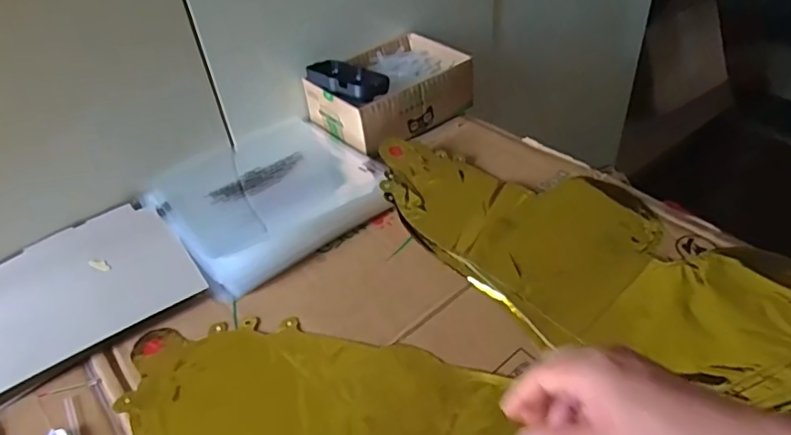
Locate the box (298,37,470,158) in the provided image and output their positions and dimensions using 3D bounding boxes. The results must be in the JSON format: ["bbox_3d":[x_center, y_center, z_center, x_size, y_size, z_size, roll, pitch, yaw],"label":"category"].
[{"bbox_3d":[-0.006,-0.169,0.713,0.190,0.077,0.142,-30,47,-25],"label":"box"}]

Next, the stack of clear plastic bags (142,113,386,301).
[{"bbox_3d":[-0.142,-0.039,0.622,0.226,0.027,0.226,-31,48,-26],"label":"stack of clear plastic bags"}]

